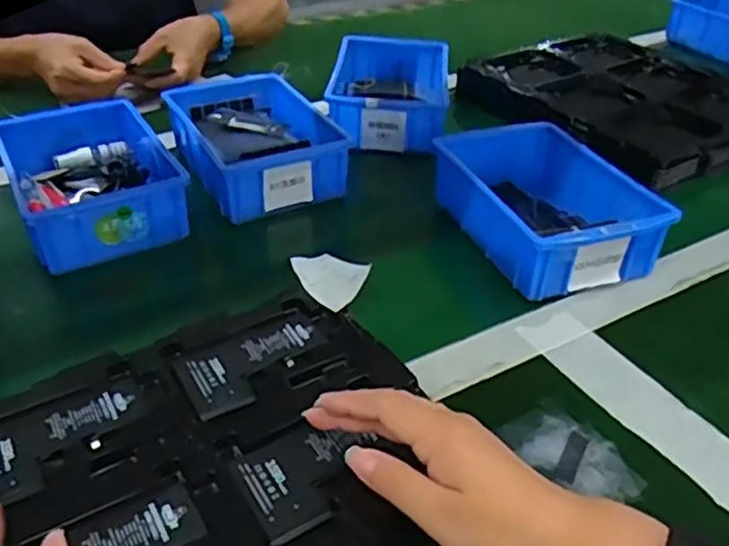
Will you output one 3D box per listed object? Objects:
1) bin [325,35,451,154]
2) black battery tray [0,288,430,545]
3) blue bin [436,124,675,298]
[{"bbox_3d":[0.028,-0.214,0.803,0.124,0.058,0.192,4,36,3],"label":"bin"},{"bbox_3d":[-0.090,0.106,0.402,0.262,0.017,0.219,-20,43,-29],"label":"black battery tray"},{"bbox_3d":[0.150,-0.069,0.605,0.127,0.059,0.210,-10,39,-18],"label":"blue bin"}]

